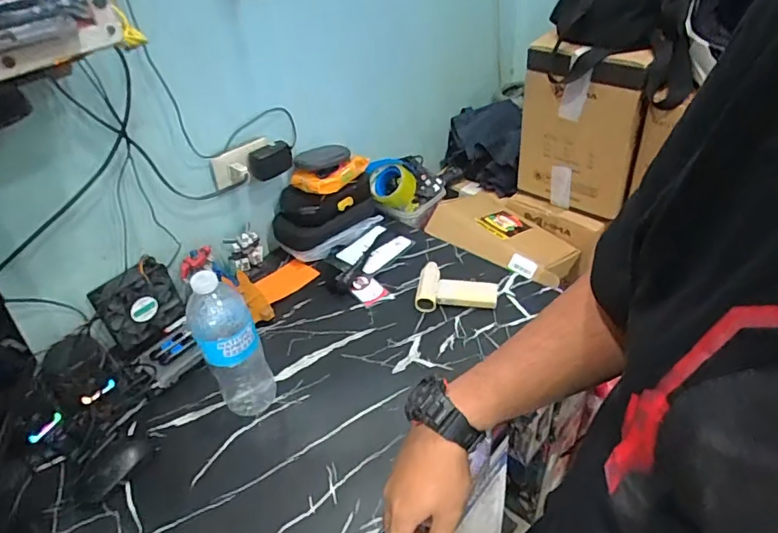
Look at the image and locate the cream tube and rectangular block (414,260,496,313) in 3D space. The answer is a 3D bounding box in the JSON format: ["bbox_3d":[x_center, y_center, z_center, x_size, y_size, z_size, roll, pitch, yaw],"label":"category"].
[{"bbox_3d":[0.120,0.034,0.946,0.143,0.036,0.104,-5,40,2],"label":"cream tube and rectangular block"}]

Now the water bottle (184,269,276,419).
[{"bbox_3d":[-0.222,0.113,0.734,0.081,0.254,0.084,-22,43,-17],"label":"water bottle"}]

